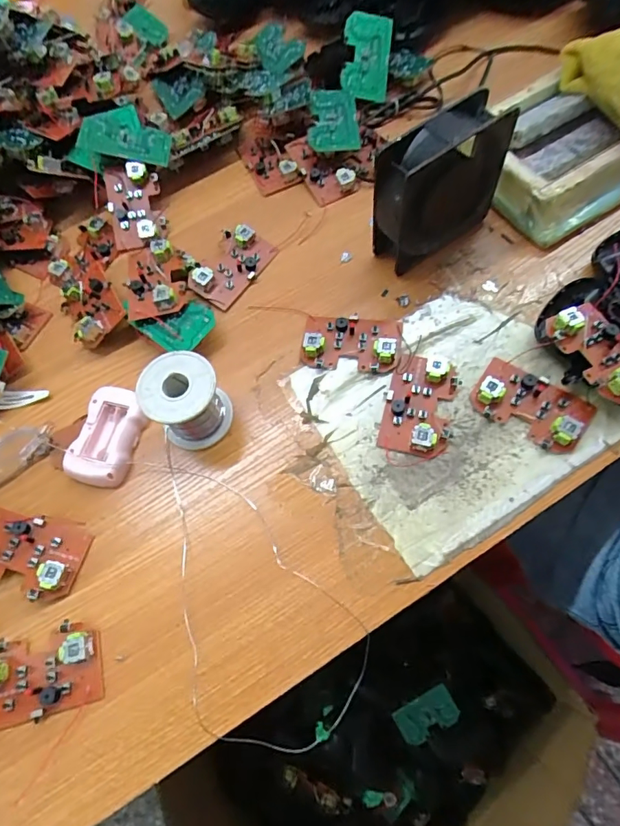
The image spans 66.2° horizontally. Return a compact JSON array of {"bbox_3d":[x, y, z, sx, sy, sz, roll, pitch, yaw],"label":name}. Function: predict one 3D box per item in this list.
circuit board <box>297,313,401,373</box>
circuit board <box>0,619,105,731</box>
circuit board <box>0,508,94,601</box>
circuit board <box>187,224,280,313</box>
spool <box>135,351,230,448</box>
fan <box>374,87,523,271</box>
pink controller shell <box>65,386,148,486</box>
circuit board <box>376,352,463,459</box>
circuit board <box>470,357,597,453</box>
[{"bbox_3d":[0.038,-0.067,0.443,0.089,0.020,0.058,7,68,8],"label":"circuit board"},{"bbox_3d":[-0.201,0.192,0.349,0.089,0.015,0.058,-18,67,-2],"label":"circuit board"},{"bbox_3d":[-0.228,0.112,0.384,0.088,0.020,0.060,8,68,9],"label":"circuit board"},{"bbox_3d":[-0.079,-0.152,0.489,0.053,0.012,0.091,35,73,-4],"label":"circuit board"},{"bbox_3d":[-0.103,-0.009,0.402,0.061,0.066,0.061,-2,67,5],"label":"spool"},{"bbox_3d":[0.119,-0.207,0.438,0.122,0.125,0.042,-33,68,-8],"label":"fan"},{"bbox_3d":[-0.176,0.020,0.421,0.051,0.022,0.087,7,68,8],"label":"pink controller shell"},{"bbox_3d":[0.096,-0.011,0.410,0.057,0.016,0.092,12,69,10],"label":"circuit board"},{"bbox_3d":[0.185,-0.009,0.399,0.091,0.016,0.058,33,74,17],"label":"circuit board"}]

